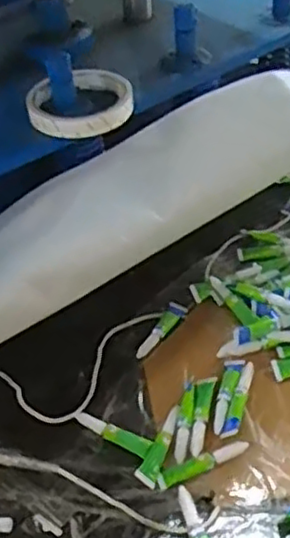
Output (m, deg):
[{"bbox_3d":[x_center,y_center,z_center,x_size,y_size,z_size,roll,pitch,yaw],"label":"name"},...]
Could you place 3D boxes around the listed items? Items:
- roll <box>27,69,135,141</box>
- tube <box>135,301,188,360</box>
[{"bbox_3d":[-0.054,-0.140,0.572,0.090,0.020,0.088,-9,43,-4],"label":"roll"},{"bbox_3d":[0.017,0.064,0.688,0.018,0.006,0.079,19,50,24],"label":"tube"}]

